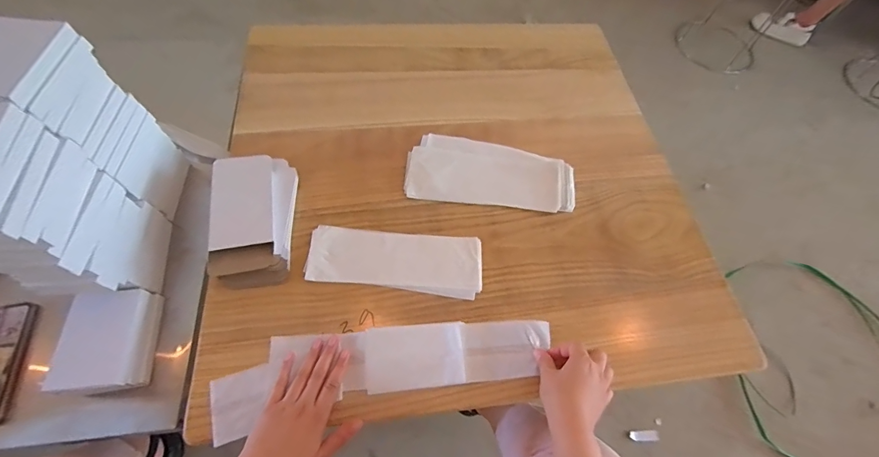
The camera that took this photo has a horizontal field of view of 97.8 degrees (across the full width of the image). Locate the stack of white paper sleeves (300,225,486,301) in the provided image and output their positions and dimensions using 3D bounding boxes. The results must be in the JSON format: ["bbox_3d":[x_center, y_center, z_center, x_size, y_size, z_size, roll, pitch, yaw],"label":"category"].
[{"bbox_3d":[-0.065,0.046,0.577,0.256,0.013,0.093,4,61,-2],"label":"stack of white paper sleeves"}]

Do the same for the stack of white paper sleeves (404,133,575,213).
[{"bbox_3d":[0.088,-0.099,0.661,0.282,0.024,0.125,6,61,-1],"label":"stack of white paper sleeves"}]

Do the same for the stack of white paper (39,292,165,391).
[{"bbox_3d":[-0.453,0.157,0.524,0.096,0.053,0.132,-6,63,-7],"label":"stack of white paper"}]

